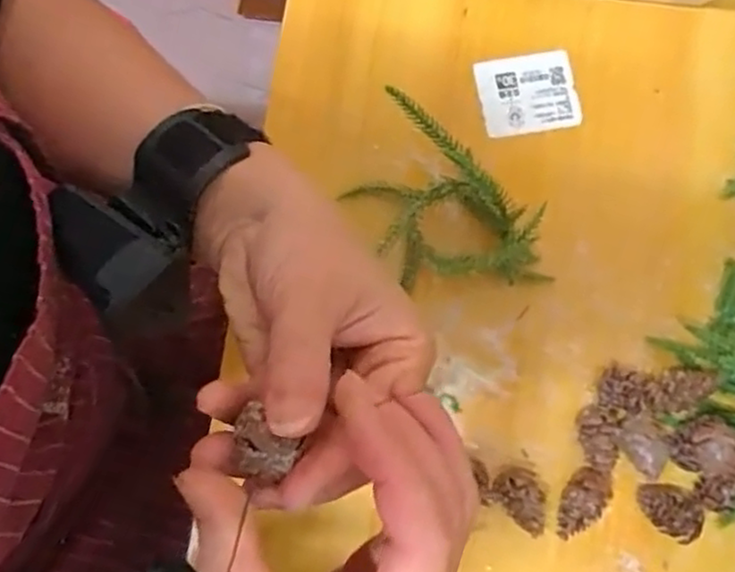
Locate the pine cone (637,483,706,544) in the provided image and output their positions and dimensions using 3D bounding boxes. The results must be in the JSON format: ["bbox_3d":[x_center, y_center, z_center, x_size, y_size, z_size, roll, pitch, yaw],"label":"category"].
[{"bbox_3d":[0.162,0.119,0.372,0.034,0.021,0.025,35,80,4],"label":"pine cone"}]

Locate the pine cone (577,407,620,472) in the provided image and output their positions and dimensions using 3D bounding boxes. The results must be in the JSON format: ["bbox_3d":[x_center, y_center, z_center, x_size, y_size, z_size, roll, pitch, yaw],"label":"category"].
[{"bbox_3d":[0.123,0.082,0.379,0.019,0.018,0.032,-8,80,-3],"label":"pine cone"}]

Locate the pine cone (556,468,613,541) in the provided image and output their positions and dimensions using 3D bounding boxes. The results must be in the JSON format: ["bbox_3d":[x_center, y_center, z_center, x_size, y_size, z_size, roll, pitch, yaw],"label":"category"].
[{"bbox_3d":[0.112,0.114,0.373,0.021,0.021,0.039,43,81,6],"label":"pine cone"}]

